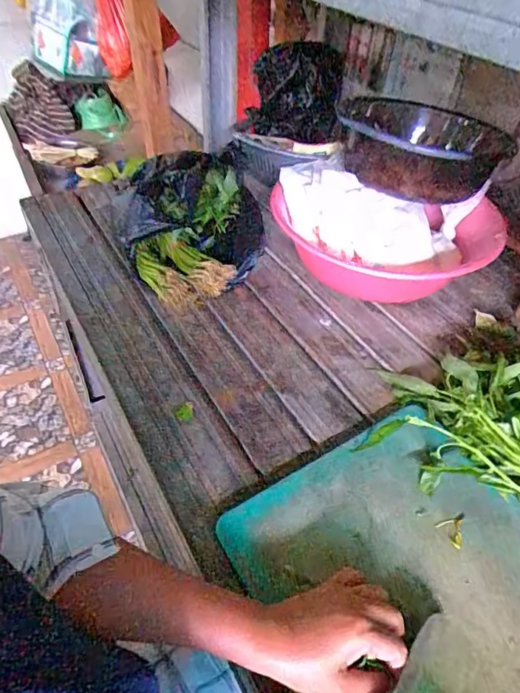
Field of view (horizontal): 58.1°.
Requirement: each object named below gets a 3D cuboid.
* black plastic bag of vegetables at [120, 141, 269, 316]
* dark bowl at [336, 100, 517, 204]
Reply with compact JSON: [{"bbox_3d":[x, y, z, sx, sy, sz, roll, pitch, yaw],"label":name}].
[{"bbox_3d":[-0.103,-0.194,0.740,0.208,0.156,0.238,1,44,-5],"label":"black plastic bag of vegetables"},{"bbox_3d":[0.258,-0.342,0.816,0.231,0.107,0.208,-2,45,-6],"label":"dark bowl"}]

